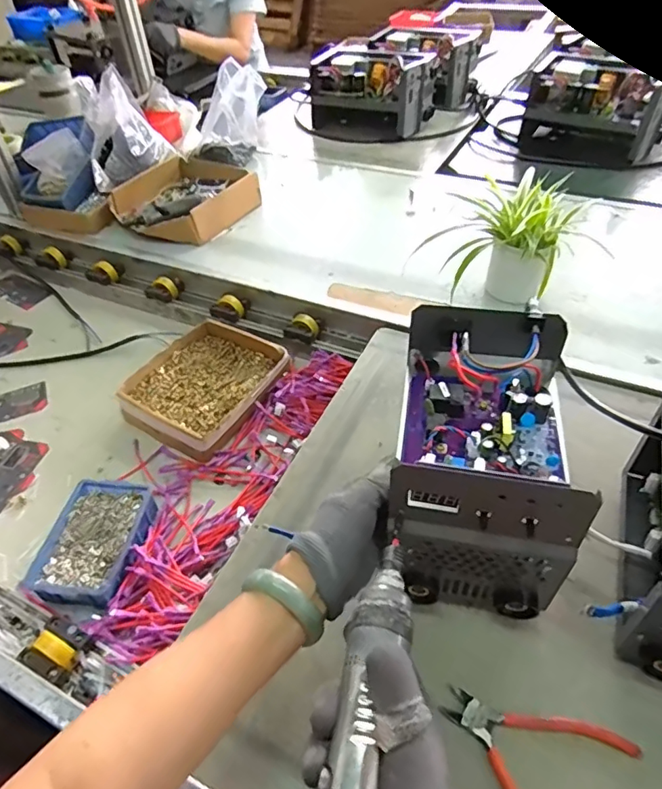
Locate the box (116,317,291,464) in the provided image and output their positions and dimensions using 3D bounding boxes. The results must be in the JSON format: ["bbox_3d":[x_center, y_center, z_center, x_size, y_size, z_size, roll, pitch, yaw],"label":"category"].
[{"bbox_3d":[-0.197,-0.017,0.823,0.195,0.043,0.229,24,52,25],"label":"box"}]

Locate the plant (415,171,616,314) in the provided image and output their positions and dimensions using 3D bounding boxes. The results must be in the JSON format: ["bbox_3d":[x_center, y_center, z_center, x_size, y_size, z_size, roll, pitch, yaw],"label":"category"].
[{"bbox_3d":[0.261,-0.236,0.823,0.206,0.140,0.185,-10,46,-6],"label":"plant"}]

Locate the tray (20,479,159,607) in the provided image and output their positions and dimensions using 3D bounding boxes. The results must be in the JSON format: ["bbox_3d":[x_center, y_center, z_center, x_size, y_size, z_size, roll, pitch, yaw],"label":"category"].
[{"bbox_3d":[-0.281,0.181,0.638,0.101,0.052,0.149,6,46,9],"label":"tray"}]

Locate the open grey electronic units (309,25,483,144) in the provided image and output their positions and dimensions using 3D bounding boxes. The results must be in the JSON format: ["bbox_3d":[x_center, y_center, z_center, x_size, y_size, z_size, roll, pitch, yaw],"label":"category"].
[{"bbox_3d":[0.190,-0.870,1.443,0.293,0.152,0.469,25,52,25],"label":"open grey electronic units"}]

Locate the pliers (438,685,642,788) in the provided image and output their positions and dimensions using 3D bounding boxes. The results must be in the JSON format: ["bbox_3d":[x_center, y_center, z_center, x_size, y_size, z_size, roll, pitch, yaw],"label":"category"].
[{"bbox_3d":[0.157,0.291,0.422,0.140,0.012,0.110,27,53,27],"label":"pliers"}]

